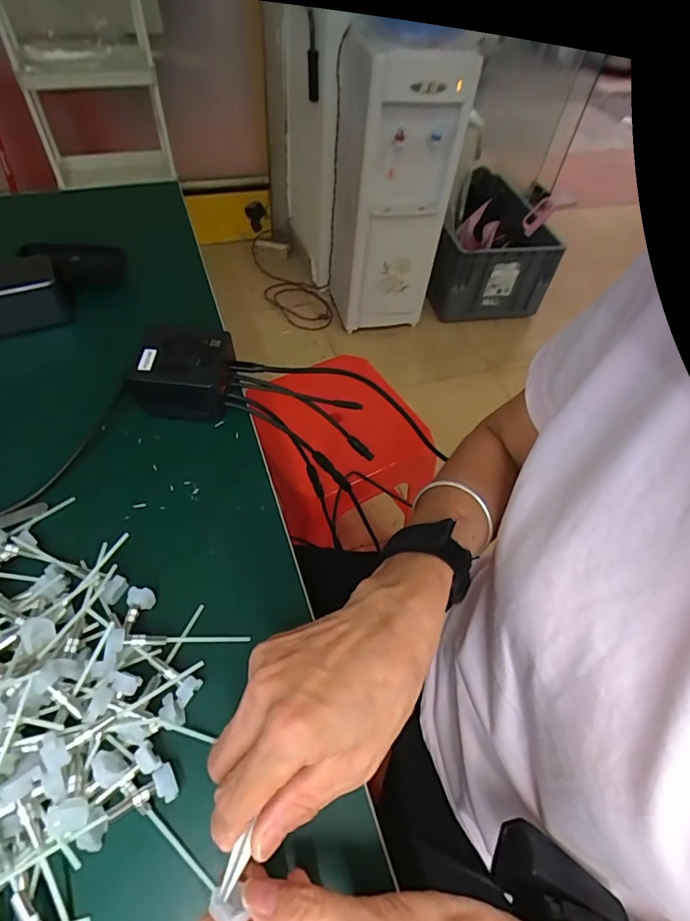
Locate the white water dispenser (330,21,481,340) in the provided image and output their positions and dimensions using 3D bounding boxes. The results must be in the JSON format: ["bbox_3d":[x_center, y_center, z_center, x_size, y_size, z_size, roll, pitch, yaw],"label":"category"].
[{"bbox_3d":[0.148,-0.860,1.528,0.339,0.733,0.367,-3,54,-8],"label":"white water dispenser"}]

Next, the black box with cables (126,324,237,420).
[{"bbox_3d":[-0.145,-0.079,0.421,0.081,0.057,0.076,0,55,-6],"label":"black box with cables"}]

